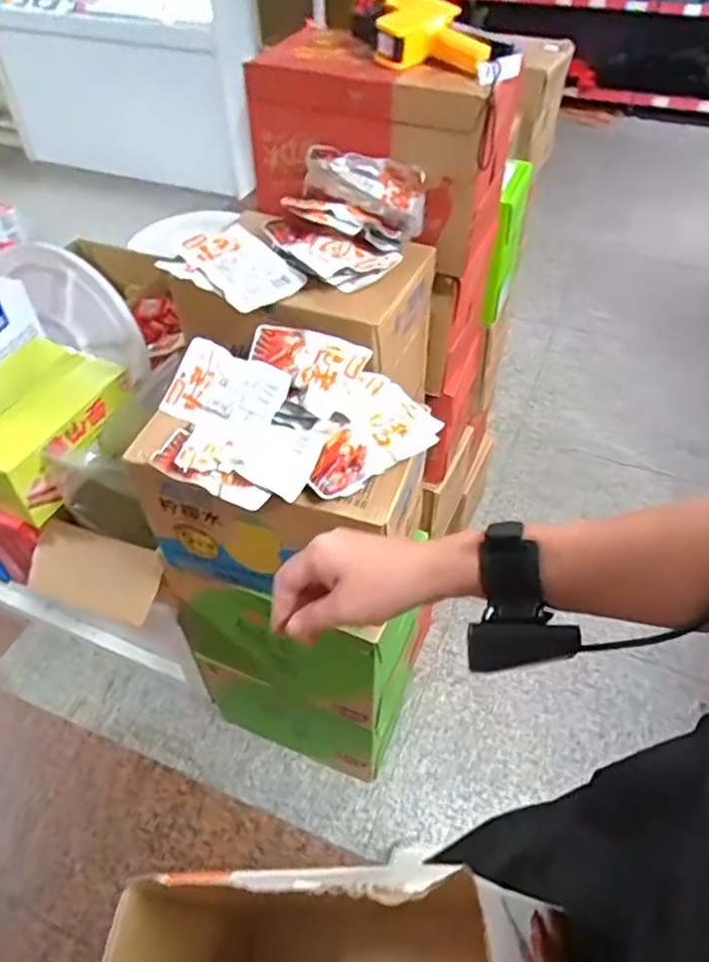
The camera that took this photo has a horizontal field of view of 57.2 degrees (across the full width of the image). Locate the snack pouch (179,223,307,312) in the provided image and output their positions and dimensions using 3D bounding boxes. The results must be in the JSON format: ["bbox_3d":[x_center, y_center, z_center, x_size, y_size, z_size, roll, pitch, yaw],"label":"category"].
[{"bbox_3d":[-0.140,-0.263,0.791,0.092,0.034,0.147,-33,54,-26],"label":"snack pouch"}]

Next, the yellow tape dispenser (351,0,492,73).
[{"bbox_3d":[0.071,-0.529,0.762,0.099,0.057,0.184,-17,49,-14],"label":"yellow tape dispenser"}]

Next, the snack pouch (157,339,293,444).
[{"bbox_3d":[-0.153,-0.104,0.751,0.151,0.018,0.094,24,83,24],"label":"snack pouch"}]

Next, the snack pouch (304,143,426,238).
[{"bbox_3d":[0.015,-0.361,0.794,0.155,0.068,0.055,20,48,-3],"label":"snack pouch"}]

